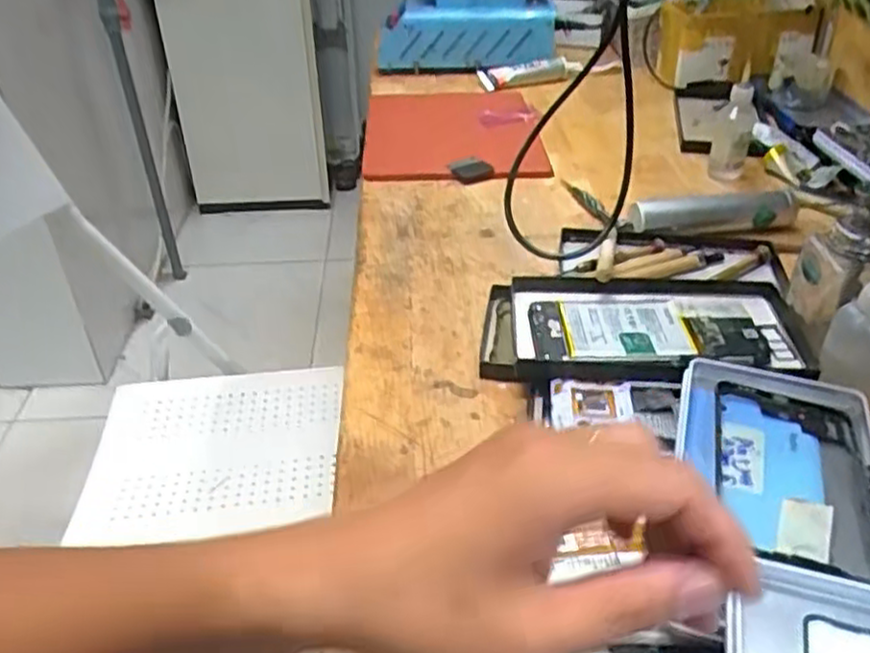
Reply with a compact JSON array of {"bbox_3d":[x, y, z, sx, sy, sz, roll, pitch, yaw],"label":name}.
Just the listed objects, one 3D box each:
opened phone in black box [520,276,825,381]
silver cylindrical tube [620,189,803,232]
[{"bbox_3d":[0.154,0.000,0.513,0.194,0.015,0.111,0,36,4],"label":"opened phone in black box"},{"bbox_3d":[0.243,-0.098,0.644,0.150,0.030,0.028,-8,36,-8],"label":"silver cylindrical tube"}]

